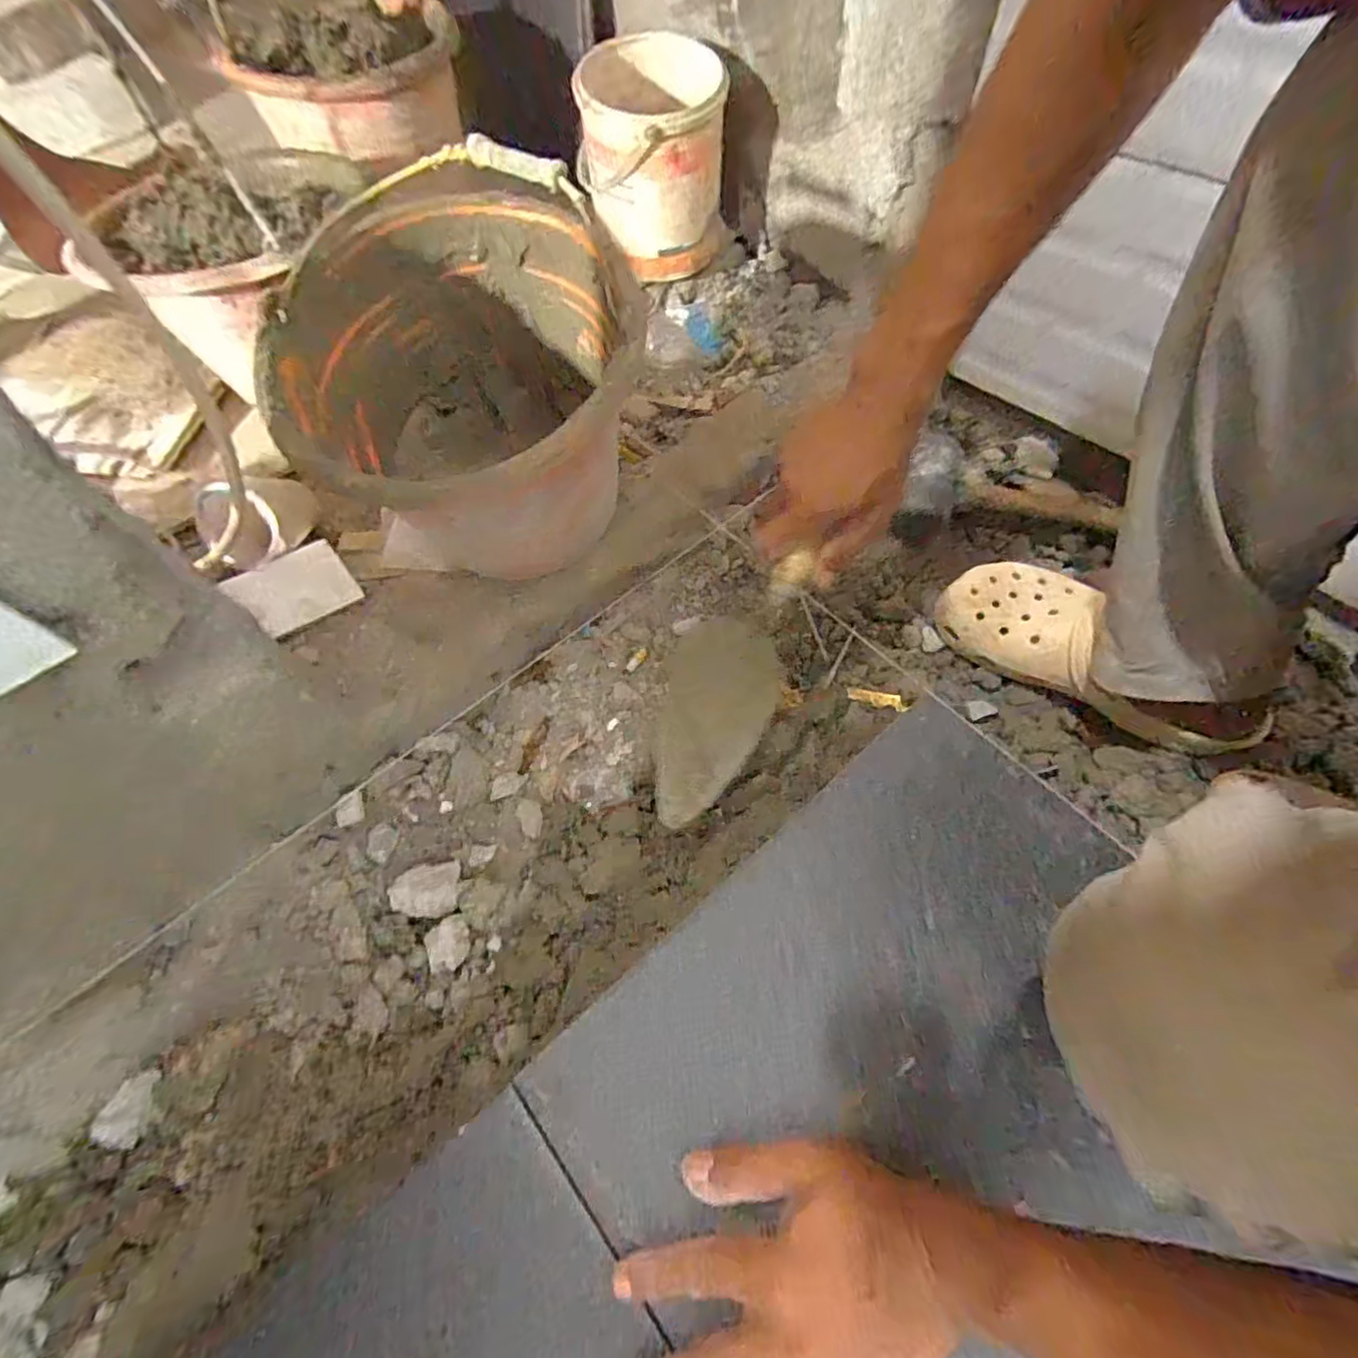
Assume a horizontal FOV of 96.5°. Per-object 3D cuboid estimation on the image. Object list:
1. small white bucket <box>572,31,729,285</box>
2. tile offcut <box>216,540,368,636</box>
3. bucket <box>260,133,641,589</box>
[{"bbox_3d":[-0.030,-0.583,0.695,0.158,0.176,0.171,-4,60,2],"label":"small white bucket"},{"bbox_3d":[-0.345,-0.082,0.547,0.090,0.006,0.068,-38,89,-30],"label":"tile offcut"},{"bbox_3d":[-0.165,-0.212,0.506,0.259,0.245,0.297,-18,61,-6],"label":"bucket"}]

